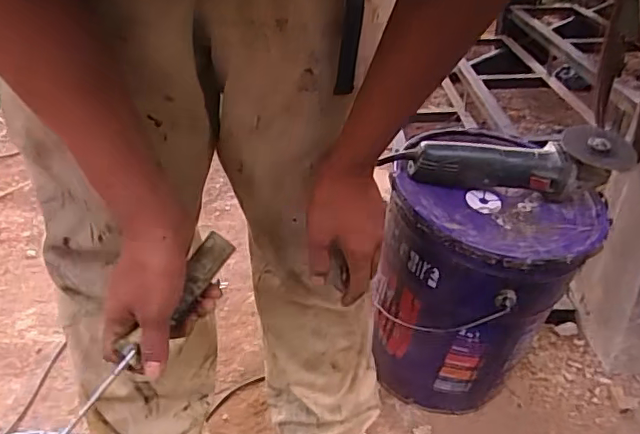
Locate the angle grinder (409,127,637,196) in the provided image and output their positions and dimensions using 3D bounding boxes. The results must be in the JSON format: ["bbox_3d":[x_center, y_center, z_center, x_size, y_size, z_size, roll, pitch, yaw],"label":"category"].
[{"bbox_3d":[0.277,-0.077,0.792,0.298,0.081,0.089,0,32,2],"label":"angle grinder"}]

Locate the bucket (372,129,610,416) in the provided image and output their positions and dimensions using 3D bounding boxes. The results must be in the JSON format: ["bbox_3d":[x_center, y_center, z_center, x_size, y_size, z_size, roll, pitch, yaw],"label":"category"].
[{"bbox_3d":[0.244,0.121,0.872,0.291,0.383,0.260,8,33,16],"label":"bucket"}]

